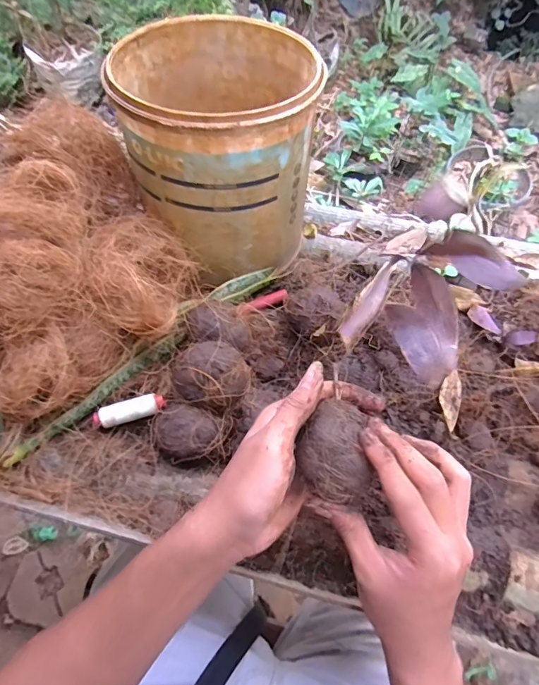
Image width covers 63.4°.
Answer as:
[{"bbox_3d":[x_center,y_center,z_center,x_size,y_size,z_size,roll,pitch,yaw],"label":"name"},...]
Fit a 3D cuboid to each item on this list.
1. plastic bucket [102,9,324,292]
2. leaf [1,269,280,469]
[{"bbox_3d":[-0.044,-0.192,0.424,0.163,0.157,0.190,-12,61,-6],"label":"plastic bucket"},{"bbox_3d":[-0.109,0.006,0.407,0.290,0.023,0.021,-41,68,-19],"label":"leaf"}]

